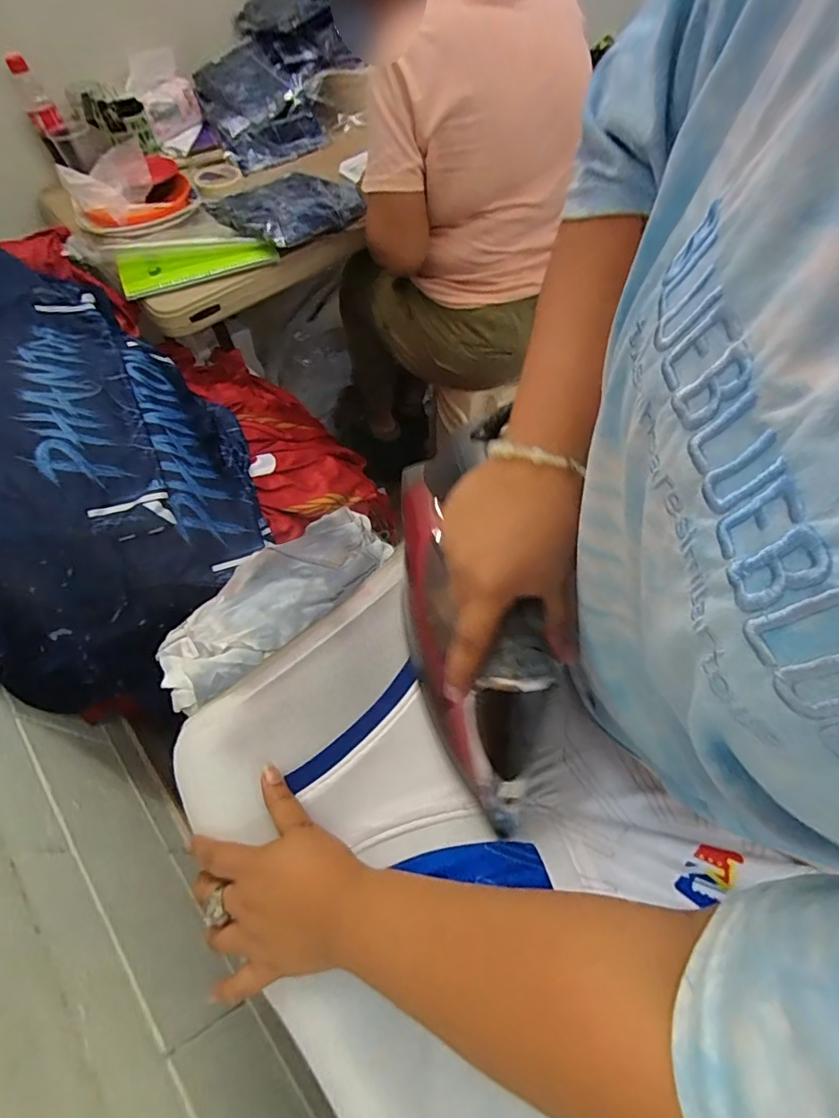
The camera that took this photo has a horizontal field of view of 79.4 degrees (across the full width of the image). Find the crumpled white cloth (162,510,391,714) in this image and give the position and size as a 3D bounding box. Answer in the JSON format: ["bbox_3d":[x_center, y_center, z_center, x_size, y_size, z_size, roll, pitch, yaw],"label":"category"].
[{"bbox_3d":[-0.161,0.043,0.556,0.266,0.019,0.104,-40,64,-19],"label":"crumpled white cloth"}]

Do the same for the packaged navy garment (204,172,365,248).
[{"bbox_3d":[-0.217,-0.614,0.879,0.155,0.052,0.242,36,68,23],"label":"packaged navy garment"}]

